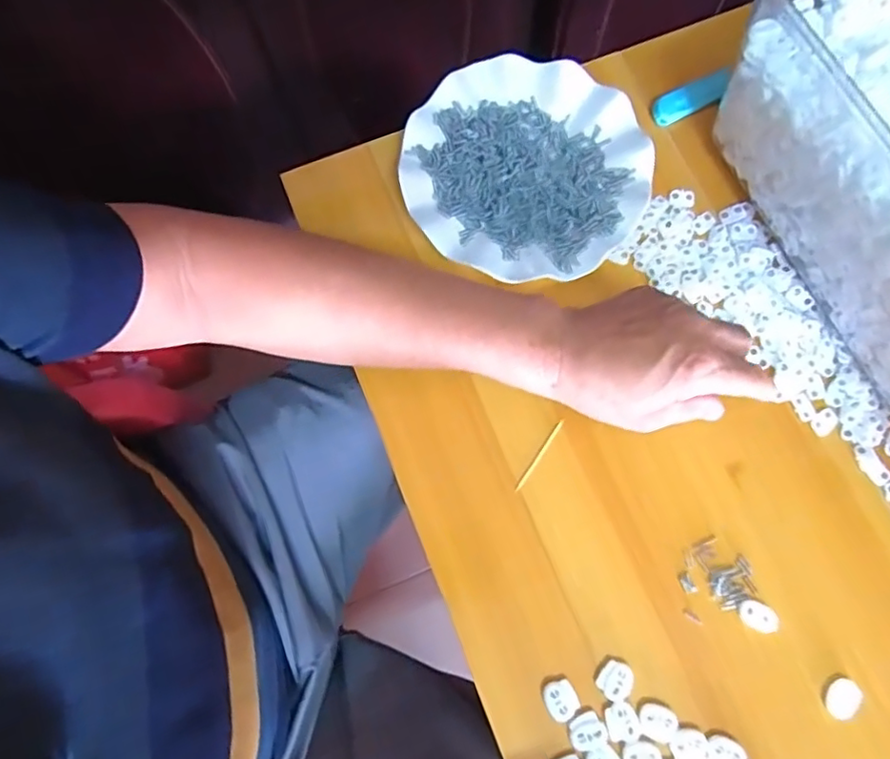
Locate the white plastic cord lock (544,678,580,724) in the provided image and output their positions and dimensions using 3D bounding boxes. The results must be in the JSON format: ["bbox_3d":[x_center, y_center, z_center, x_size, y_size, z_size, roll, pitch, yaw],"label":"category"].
[{"bbox_3d":[0.071,0.196,0.353,0.020,0.004,0.022,-21,76,-4],"label":"white plastic cord lock"}]

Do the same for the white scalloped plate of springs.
[{"bbox_3d":[0.060,-0.159,0.440,0.178,0.020,0.175,0,76,1],"label":"white scalloped plate of springs"}]

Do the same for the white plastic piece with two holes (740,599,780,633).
[{"bbox_3d":[0.199,0.149,0.365,0.023,0.006,0.016,23,77,7],"label":"white plastic piece with two holes"}]

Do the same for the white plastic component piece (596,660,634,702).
[{"bbox_3d":[0.106,0.186,0.358,0.020,0.004,0.022,42,80,10],"label":"white plastic component piece"}]

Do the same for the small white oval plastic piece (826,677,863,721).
[{"bbox_3d":[0.242,0.194,0.351,0.014,0.009,0.024,33,79,9],"label":"small white oval plastic piece"}]

